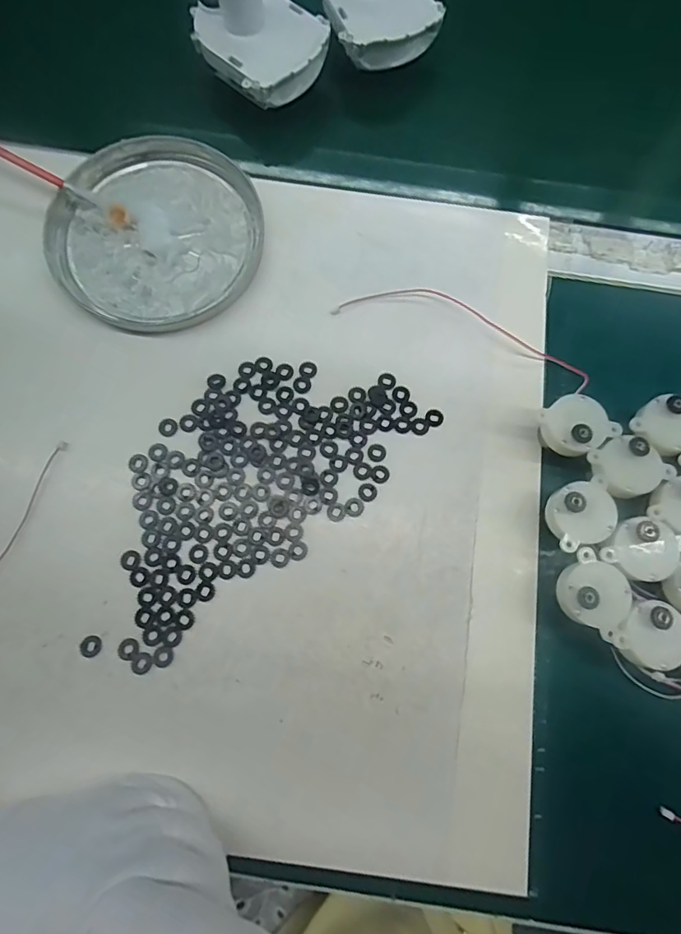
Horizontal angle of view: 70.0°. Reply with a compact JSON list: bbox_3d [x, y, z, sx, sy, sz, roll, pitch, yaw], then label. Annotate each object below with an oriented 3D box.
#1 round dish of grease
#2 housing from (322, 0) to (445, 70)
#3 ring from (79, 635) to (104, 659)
[{"bbox_3d":[-0.113,-0.148,0.304,0.124,0.013,0.129,0,75,-1],"label":"round dish of grease"},{"bbox_3d":[0.025,-0.319,0.327,0.071,0.042,0.084,-21,77,-7],"label":"housing"},{"bbox_3d":[-0.128,0.092,0.248,0.010,0.004,0.011,0,75,-1],"label":"ring"}]

